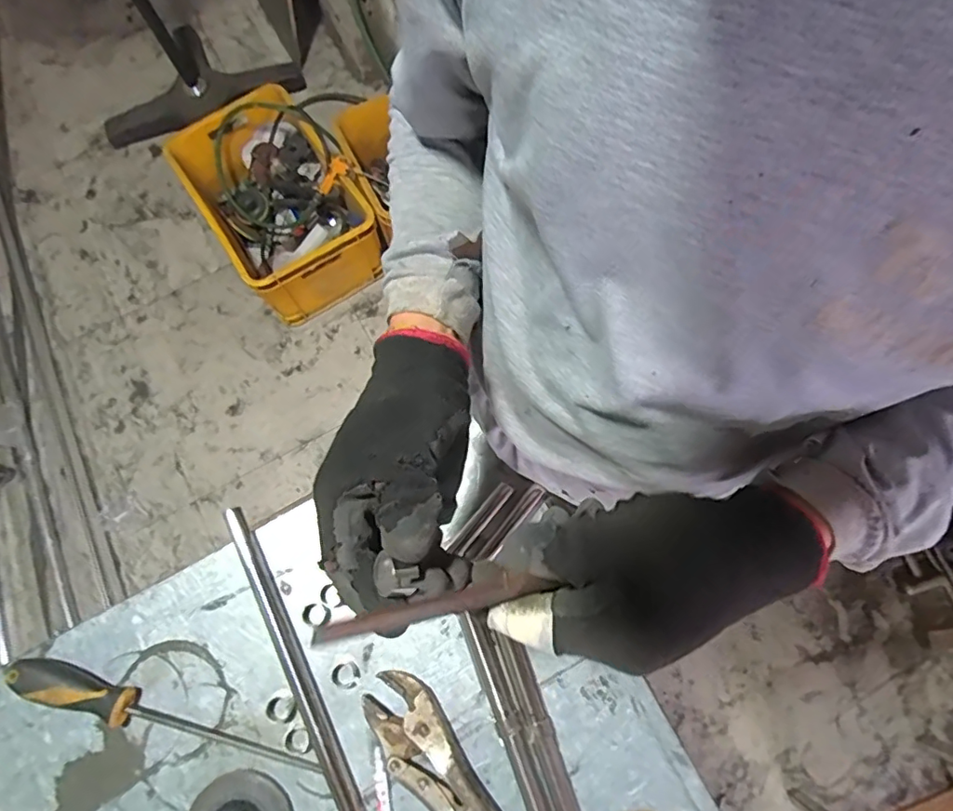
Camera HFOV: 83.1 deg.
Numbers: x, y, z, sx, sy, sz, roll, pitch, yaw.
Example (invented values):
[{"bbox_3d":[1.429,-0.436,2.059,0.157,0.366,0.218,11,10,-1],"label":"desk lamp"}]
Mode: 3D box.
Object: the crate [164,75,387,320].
[{"bbox_3d":[-0.529,-0.540,1.466,0.366,0.242,0.524,-36,77,-9],"label":"crate"}]

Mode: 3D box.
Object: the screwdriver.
[{"bbox_3d":[-0.290,0.286,0.491,0.294,0.028,0.032,16,75,5],"label":"screwdriver"}]

